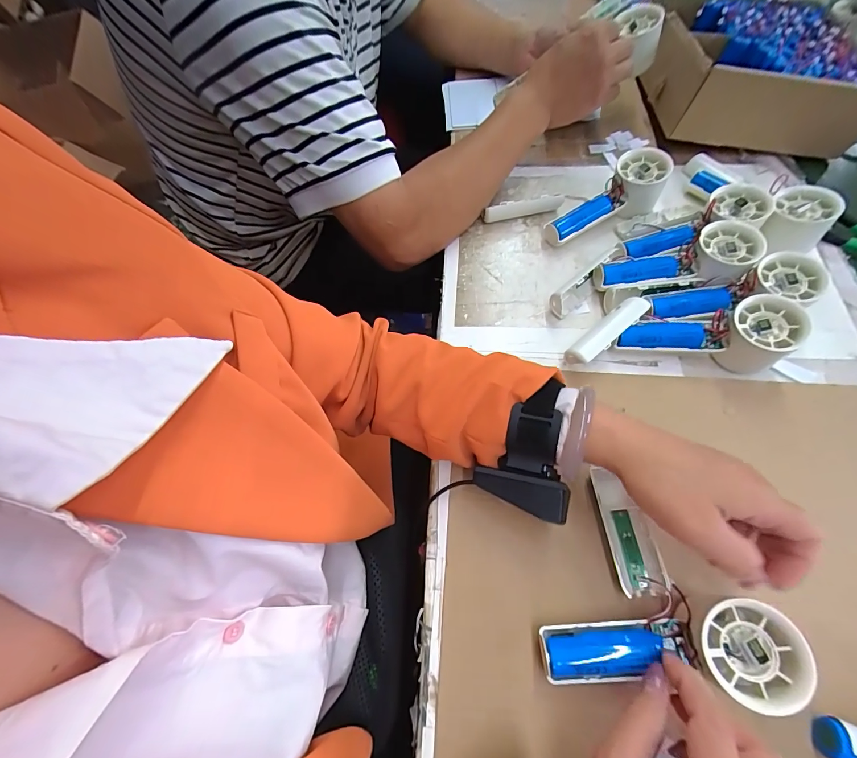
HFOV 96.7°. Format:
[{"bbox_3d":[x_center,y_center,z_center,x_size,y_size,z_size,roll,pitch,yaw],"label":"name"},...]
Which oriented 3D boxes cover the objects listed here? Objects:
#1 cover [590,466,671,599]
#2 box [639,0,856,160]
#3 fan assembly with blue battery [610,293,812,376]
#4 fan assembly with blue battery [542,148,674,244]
[{"bbox_3d":[0.156,0.119,0.300,0.033,0.020,0.088,-3,63,2],"label":"cover"},{"bbox_3d":[0.422,-0.414,0.509,0.252,0.090,0.212,2,64,5],"label":"box"},{"bbox_3d":[0.257,-0.046,0.360,0.143,0.055,0.050,11,65,9],"label":"fan assembly with blue battery"},{"bbox_3d":[0.209,-0.206,0.449,0.158,0.047,0.061,-32,65,3],"label":"fan assembly with blue battery"}]

